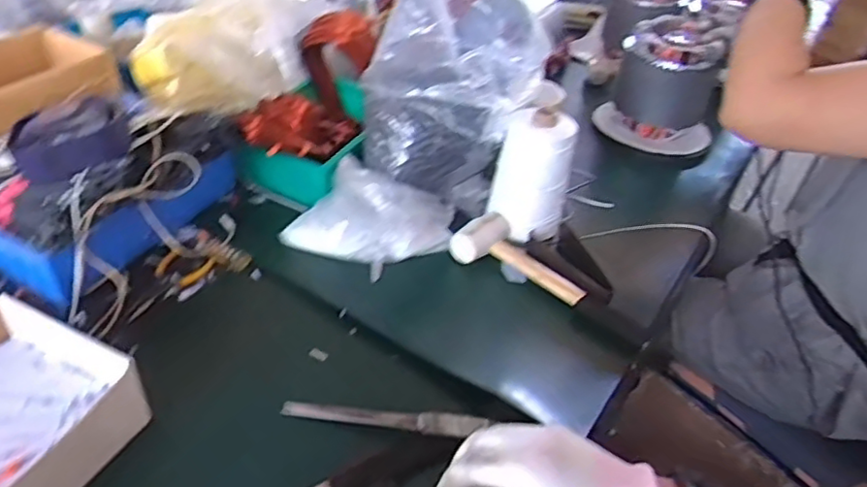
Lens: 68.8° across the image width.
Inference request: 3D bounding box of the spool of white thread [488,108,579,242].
[{"bbox_3d":[0.127,-0.090,0.811,0.098,0.144,0.072,14,40,8],"label":"spool of white thread"}]

